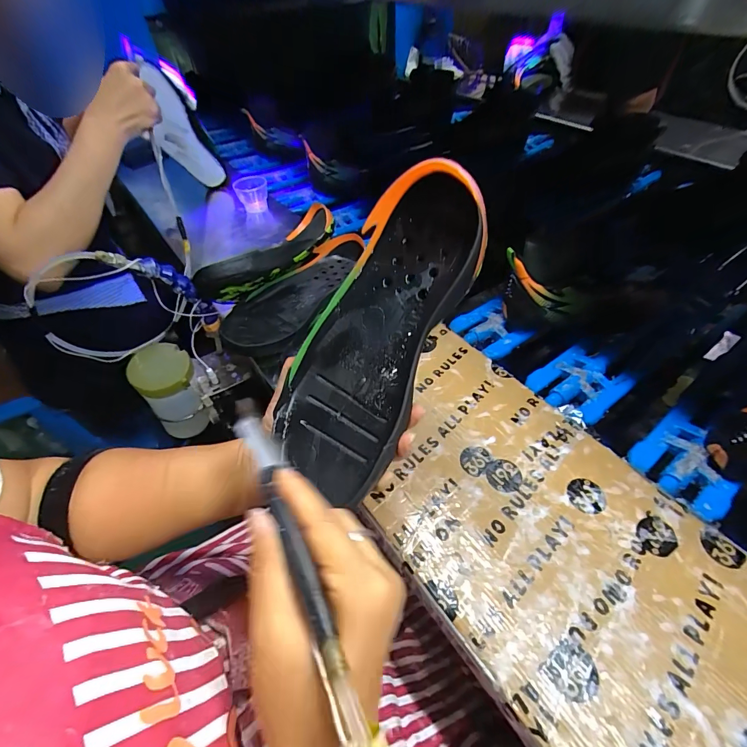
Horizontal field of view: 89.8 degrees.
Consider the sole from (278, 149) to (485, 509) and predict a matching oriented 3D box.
[{"bbox_3d":[-0.001,-0.031,0.274,0.098,0.041,0.234,25,90,19],"label":"sole"}]

